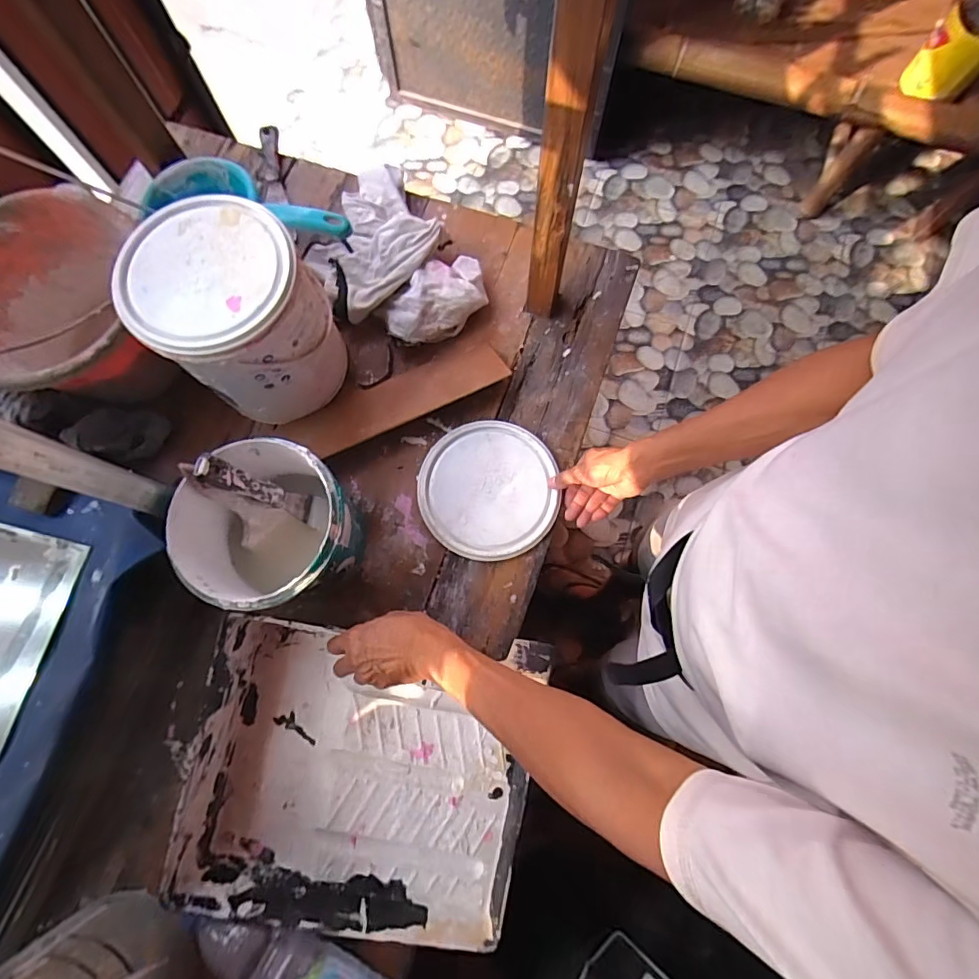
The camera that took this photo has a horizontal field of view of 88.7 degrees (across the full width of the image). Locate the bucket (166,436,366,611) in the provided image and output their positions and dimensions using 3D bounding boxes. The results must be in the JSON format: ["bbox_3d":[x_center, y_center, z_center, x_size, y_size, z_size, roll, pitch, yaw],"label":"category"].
[{"bbox_3d":[-0.227,0.046,0.558,0.159,0.169,0.164,-1,78,4],"label":"bucket"}]

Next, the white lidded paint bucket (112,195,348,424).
[{"bbox_3d":[-0.284,-0.195,0.602,0.173,0.201,0.167,-1,78,4],"label":"white lidded paint bucket"}]

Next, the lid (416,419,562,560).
[{"bbox_3d":[-0.003,-0.002,0.654,0.176,0.011,0.175,0,75,1],"label":"lid"}]

